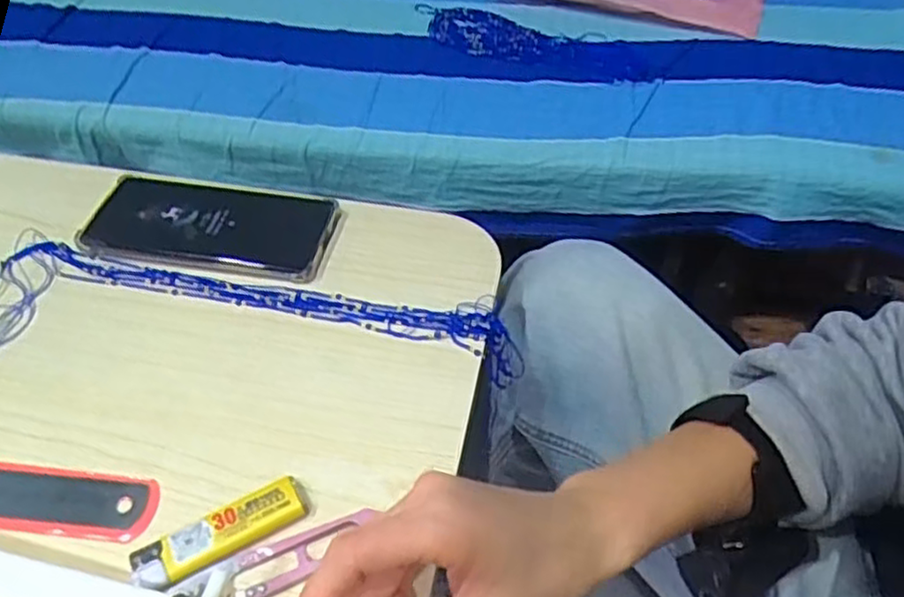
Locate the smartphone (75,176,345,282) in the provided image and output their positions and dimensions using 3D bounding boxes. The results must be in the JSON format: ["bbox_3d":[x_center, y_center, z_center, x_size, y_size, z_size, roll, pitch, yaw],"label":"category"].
[{"bbox_3d":[-0.167,-0.050,0.483,0.164,0.016,0.077,8,46,6],"label":"smartphone"}]

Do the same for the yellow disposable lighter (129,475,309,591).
[{"bbox_3d":[-0.110,0.114,0.333,0.082,0.010,0.023,-24,51,-23],"label":"yellow disposable lighter"}]

